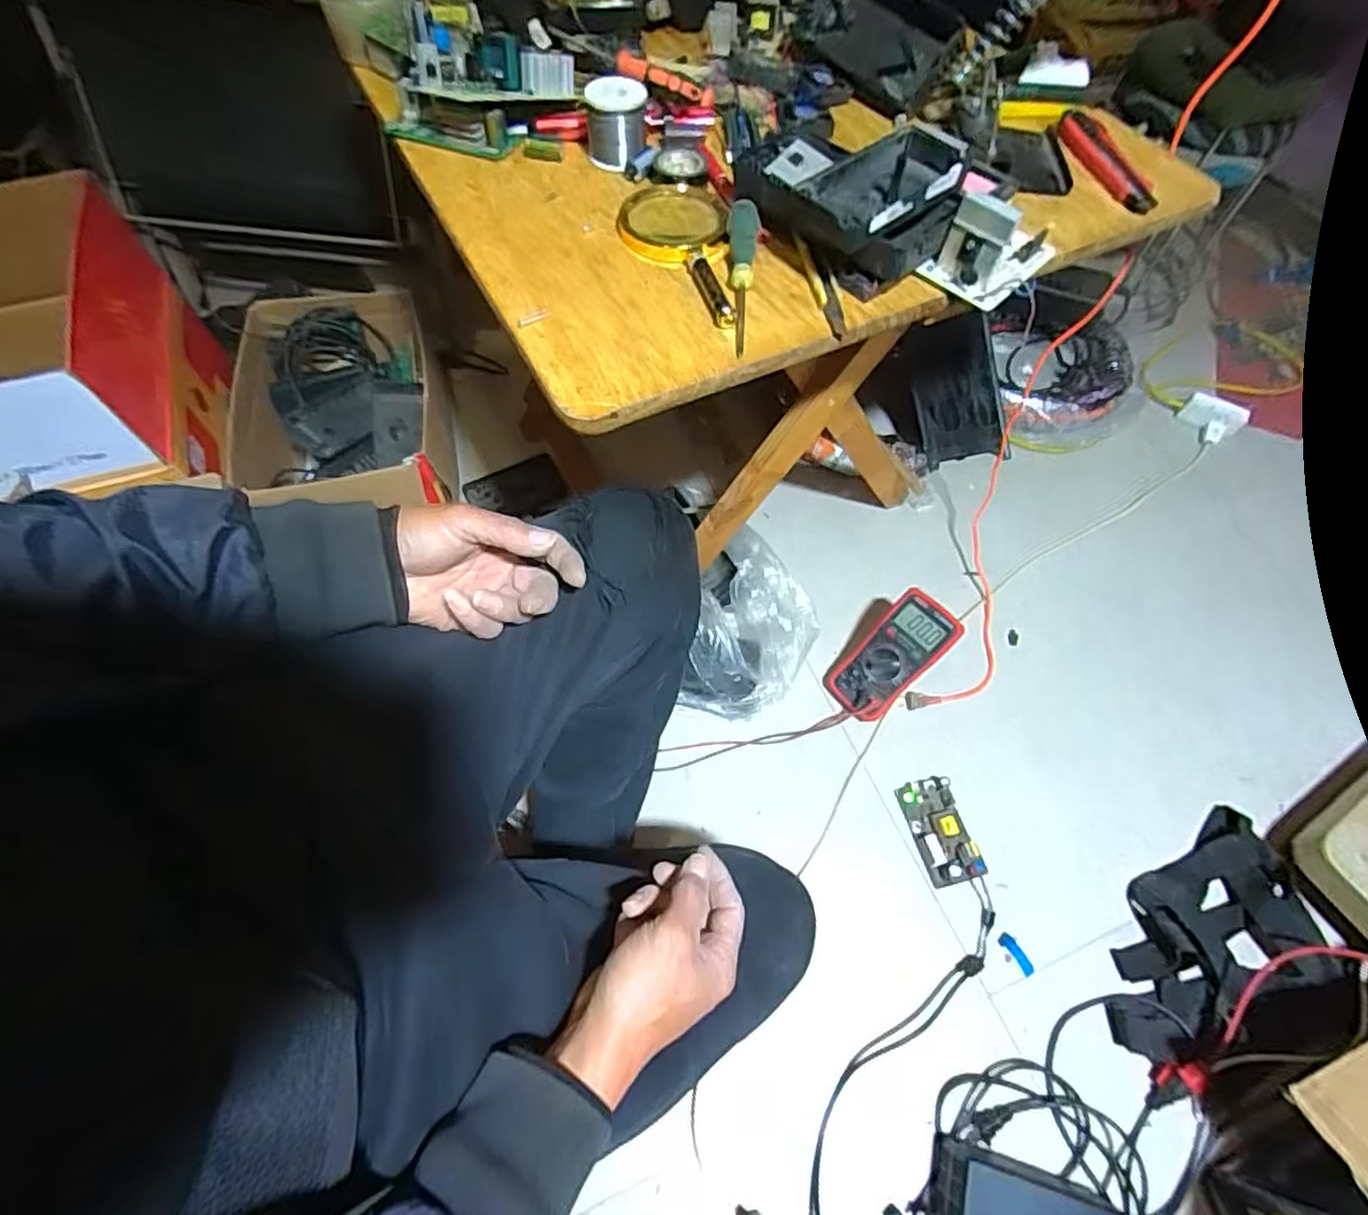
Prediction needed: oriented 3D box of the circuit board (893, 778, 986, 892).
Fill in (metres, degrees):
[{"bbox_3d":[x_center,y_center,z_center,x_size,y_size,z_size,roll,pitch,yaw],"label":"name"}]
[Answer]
[{"bbox_3d":[0.331,0.287,0.833,0.070,0.019,0.127,-13,61,-8],"label":"circuit board"}]

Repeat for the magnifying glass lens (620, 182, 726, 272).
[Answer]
[{"bbox_3d":[-0.009,-0.320,0.533,0.087,0.012,0.095,0,61,-1],"label":"magnifying glass lens"}]

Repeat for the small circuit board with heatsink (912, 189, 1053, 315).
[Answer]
[{"bbox_3d":[0.250,-0.293,0.504,0.065,0.060,0.107,40,67,19],"label":"small circuit board with heatsink"}]

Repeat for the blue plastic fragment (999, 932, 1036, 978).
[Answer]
[{"bbox_3d":[0.403,0.420,0.780,0.019,0.006,0.049,-28,64,-15],"label":"blue plastic fragment"}]

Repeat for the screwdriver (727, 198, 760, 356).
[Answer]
[{"bbox_3d":[0.046,-0.257,0.502,0.025,0.022,0.155,2,73,1],"label":"screwdriver"}]

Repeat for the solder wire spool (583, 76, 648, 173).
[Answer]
[{"bbox_3d":[-0.060,-0.434,0.573,0.053,0.048,0.062,-5,61,-4],"label":"solder wire spool"}]

